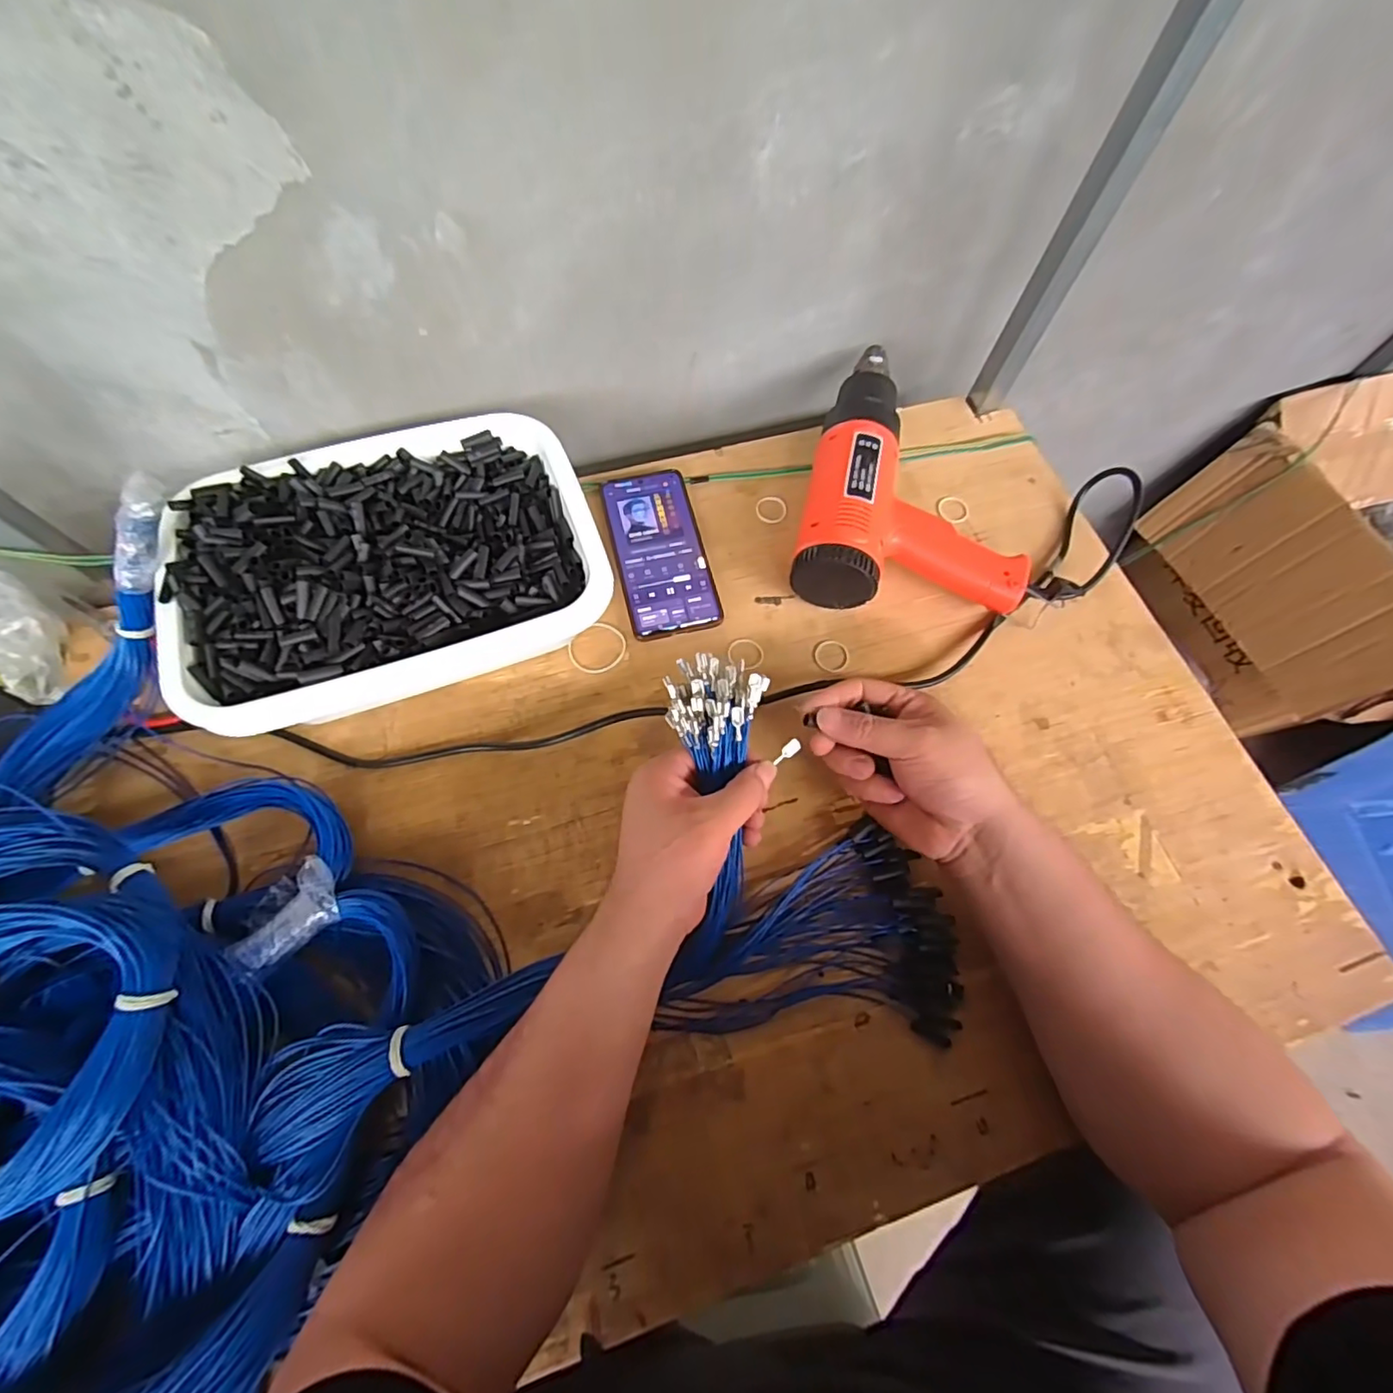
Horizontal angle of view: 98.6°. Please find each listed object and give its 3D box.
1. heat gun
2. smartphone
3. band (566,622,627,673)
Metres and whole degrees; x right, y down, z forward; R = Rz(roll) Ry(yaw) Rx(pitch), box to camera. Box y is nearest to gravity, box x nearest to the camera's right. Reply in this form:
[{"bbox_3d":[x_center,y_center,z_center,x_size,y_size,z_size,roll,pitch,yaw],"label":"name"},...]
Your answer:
[{"bbox_3d":[0.199,-0.191,0.530,0.187,0.073,0.274,14,67,4],"label":"heat gun"},{"bbox_3d":[-0.032,-0.127,0.528,0.077,0.015,0.162,-12,68,-7],"label":"smartphone"},{"bbox_3d":[-0.081,-0.039,0.497,0.046,0.004,0.040,-39,81,-14],"label":"band"}]

